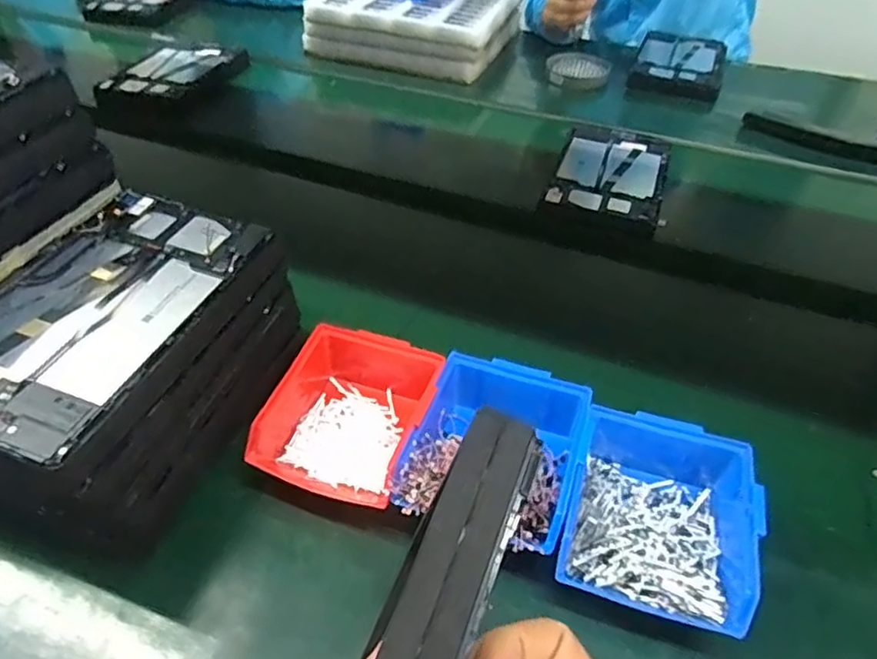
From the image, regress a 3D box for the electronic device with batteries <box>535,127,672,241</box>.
[{"bbox_3d":[0.246,-0.222,0.869,0.152,0.026,0.233,17,46,14],"label":"electronic device with batteries"}]

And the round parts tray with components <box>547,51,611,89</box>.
[{"bbox_3d":[0.256,-0.477,1.126,0.111,0.029,0.092,5,44,3],"label":"round parts tray with components"}]

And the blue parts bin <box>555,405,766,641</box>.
[{"bbox_3d":[0.160,0.132,0.450,0.125,0.066,0.151,14,44,12],"label":"blue parts bin"}]

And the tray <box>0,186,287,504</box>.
[{"bbox_3d":[-0.242,-0.008,0.451,0.162,0.038,0.245,20,47,17],"label":"tray"}]

